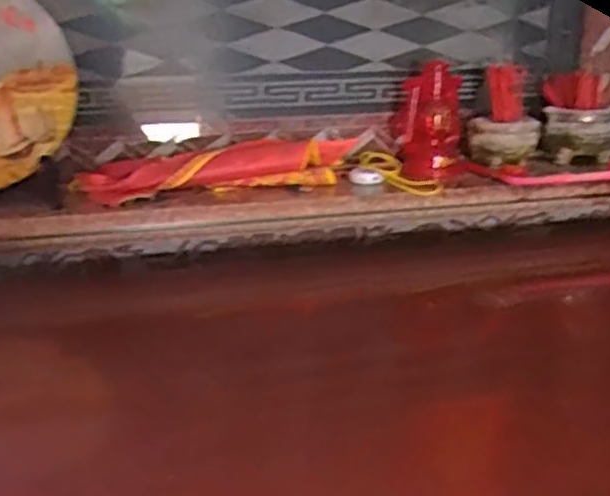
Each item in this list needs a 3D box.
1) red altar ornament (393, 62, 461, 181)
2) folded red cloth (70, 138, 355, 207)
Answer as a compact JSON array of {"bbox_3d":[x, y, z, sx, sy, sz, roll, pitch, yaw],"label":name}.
[{"bbox_3d":[0.176,-0.182,0.999,0.093,0.146,0.084,2,17,11],"label":"red altar ornament"},{"bbox_3d":[-0.102,-0.110,0.938,0.393,0.051,0.119,-7,18,-20],"label":"folded red cloth"}]

